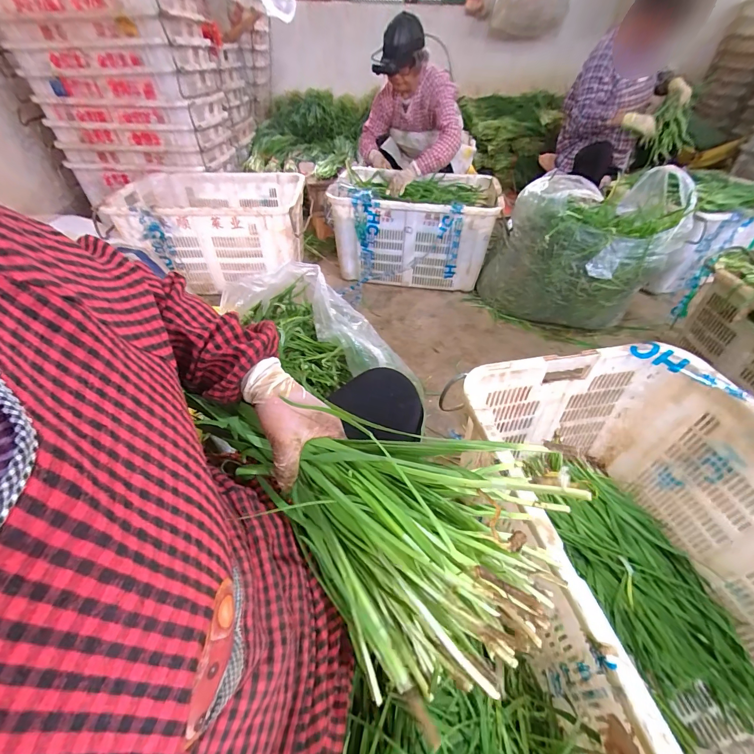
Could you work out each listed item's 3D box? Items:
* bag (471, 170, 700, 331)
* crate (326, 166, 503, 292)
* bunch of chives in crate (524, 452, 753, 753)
[{"bbox_3d":[0.691,-0.434,1.294,0.385,0.459,0.565,-33,51,-29],"label":"bag"},{"bbox_3d":[0.165,-0.636,1.572,0.638,0.415,0.411,3,43,6],"label":"crate"},{"bbox_3d":[0.501,0.379,0.707,0.238,0.060,0.510,-14,44,-12],"label":"bunch of chives in crate"}]

